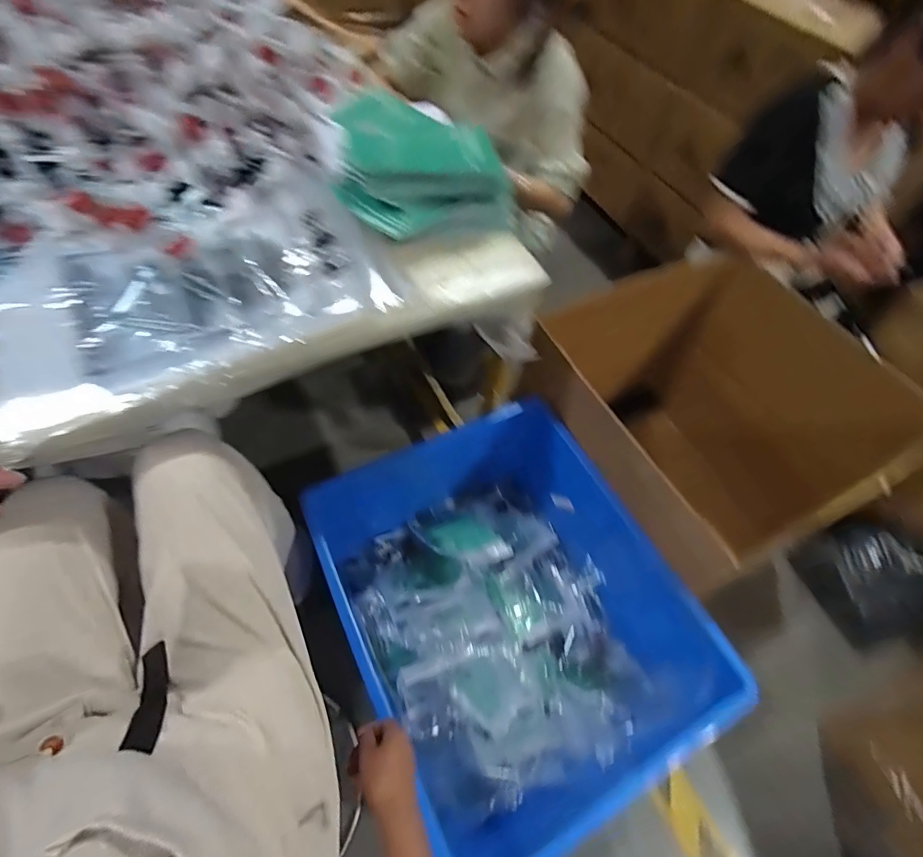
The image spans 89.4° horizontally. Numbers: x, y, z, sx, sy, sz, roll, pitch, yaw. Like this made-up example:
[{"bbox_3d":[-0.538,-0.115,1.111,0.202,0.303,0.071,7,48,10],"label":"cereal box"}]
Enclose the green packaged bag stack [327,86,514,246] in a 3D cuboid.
[{"bbox_3d":[-0.056,-0.366,0.637,0.233,0.082,0.303,-10,57,-12],"label":"green packaged bag stack"}]

